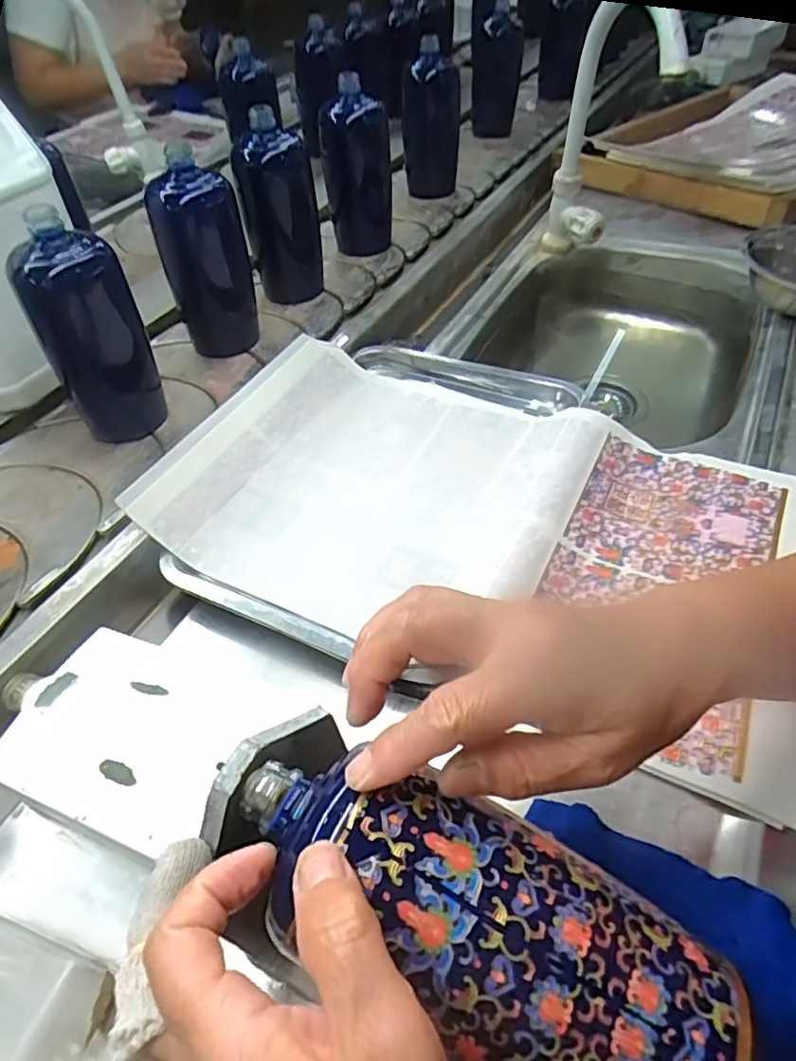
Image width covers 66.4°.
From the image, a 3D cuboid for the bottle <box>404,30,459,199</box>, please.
[{"bbox_3d":[0.052,-0.588,0.892,0.090,0.180,0.080,0,48,1],"label":"bottle"}]

